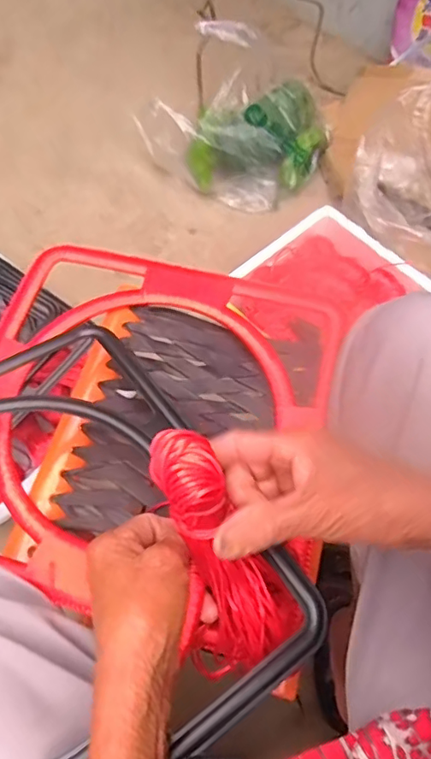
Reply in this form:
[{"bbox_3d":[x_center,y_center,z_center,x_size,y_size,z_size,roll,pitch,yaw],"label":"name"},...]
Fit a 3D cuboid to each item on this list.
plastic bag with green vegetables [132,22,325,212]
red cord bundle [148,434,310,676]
[{"bbox_3d":[0.045,-0.480,1.000,0.304,0.187,0.230,19,65,9],"label":"plastic bag with green vegetables"},{"bbox_3d":[0.000,0.107,0.333,0.070,0.160,0.031,-26,24,-13],"label":"red cord bundle"}]

